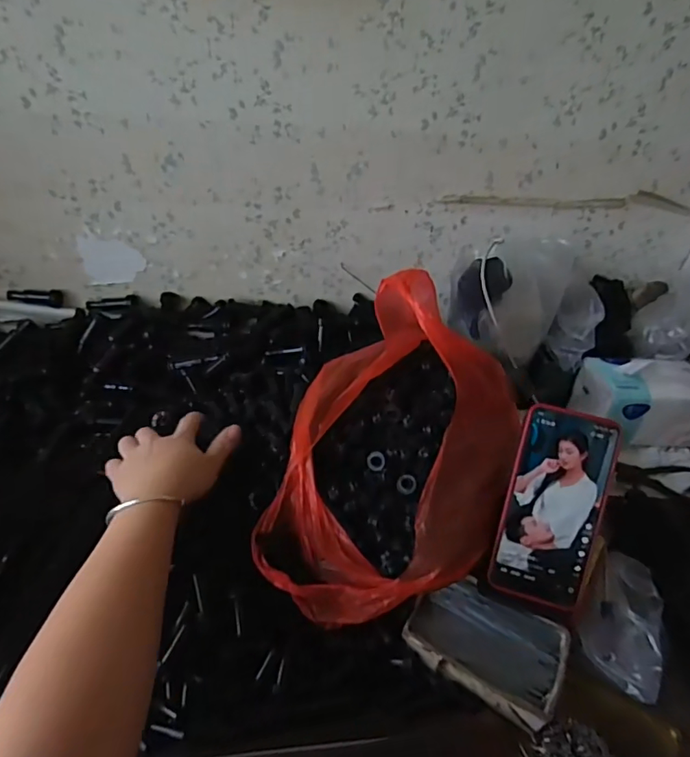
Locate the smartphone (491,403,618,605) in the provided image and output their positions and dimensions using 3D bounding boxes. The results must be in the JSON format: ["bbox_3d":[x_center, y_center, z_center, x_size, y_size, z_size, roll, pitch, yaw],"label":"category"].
[{"bbox_3d":[0.179,0.108,0.436,0.079,0.161,0.010,13,1,13],"label":"smartphone"}]

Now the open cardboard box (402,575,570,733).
[{"bbox_3d":[0.122,0.227,0.444,0.123,0.029,0.084,20,39,22],"label":"open cardboard box"}]

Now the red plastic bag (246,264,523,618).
[{"bbox_3d":[0.047,0.058,0.465,0.204,0.190,0.258,13,37,14],"label":"red plastic bag"}]

